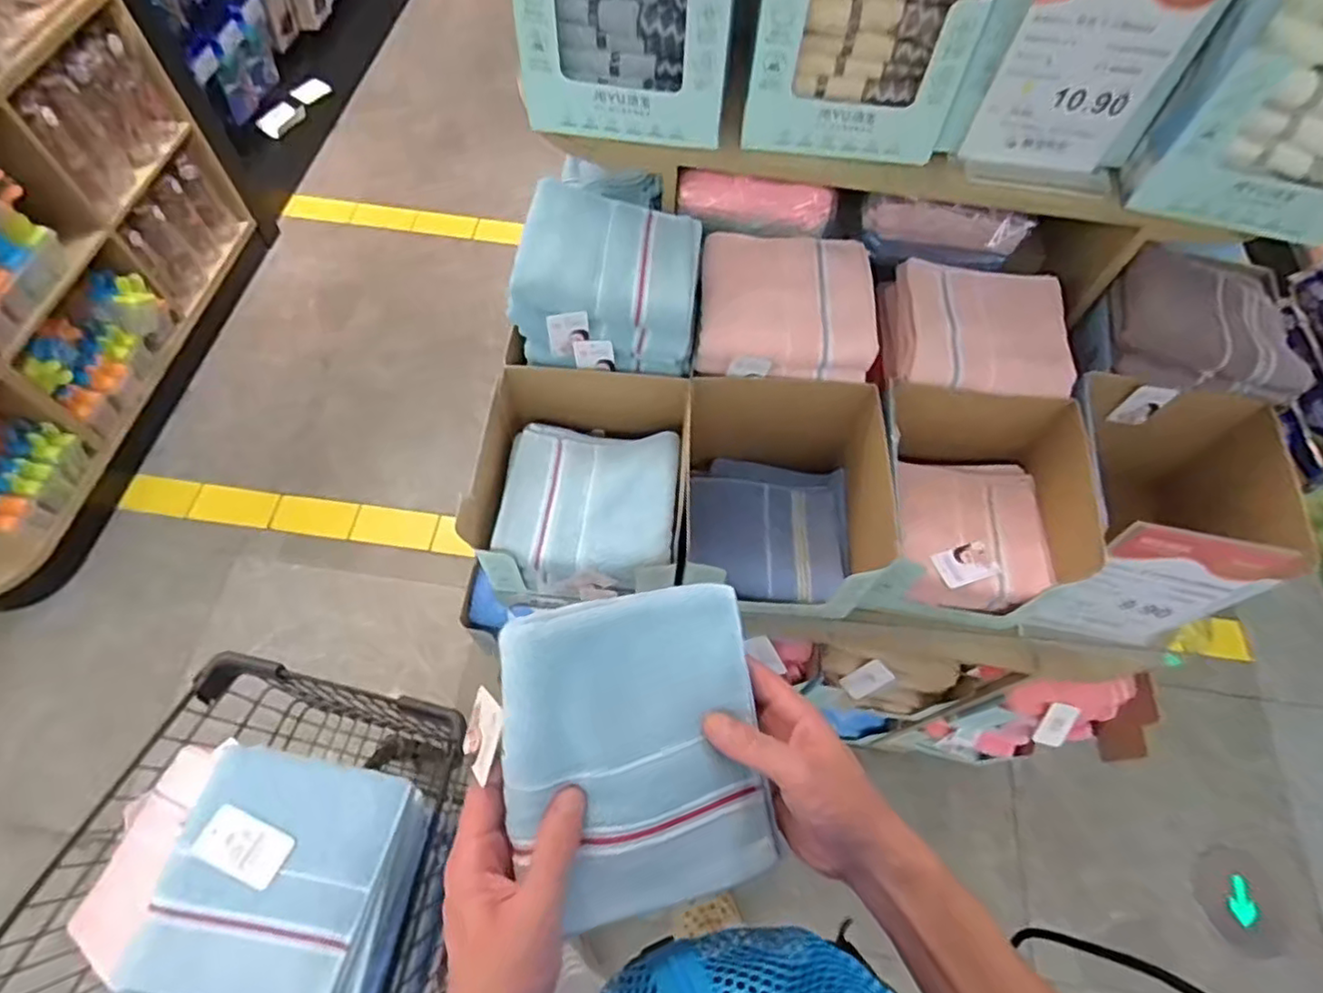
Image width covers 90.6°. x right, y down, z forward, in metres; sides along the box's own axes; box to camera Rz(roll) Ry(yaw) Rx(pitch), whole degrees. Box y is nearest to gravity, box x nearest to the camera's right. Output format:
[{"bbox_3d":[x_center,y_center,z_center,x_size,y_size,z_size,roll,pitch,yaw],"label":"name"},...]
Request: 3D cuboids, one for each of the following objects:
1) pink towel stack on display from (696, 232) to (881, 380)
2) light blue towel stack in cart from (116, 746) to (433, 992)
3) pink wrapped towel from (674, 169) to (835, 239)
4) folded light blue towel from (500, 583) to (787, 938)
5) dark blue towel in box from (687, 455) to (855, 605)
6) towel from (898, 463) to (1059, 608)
[{"bbox_3d":[0.136,-0.209,0.722,0.195,0.123,0.154,-1,63,-4],"label":"pink towel stack on display"},{"bbox_3d":[-0.326,0.336,0.568,0.188,0.070,0.200,10,62,1],"label":"light blue towel stack in cart"},{"bbox_3d":[0.108,-0.330,0.736,0.174,0.058,0.050,9,62,1],"label":"pink wrapped towel"},{"bbox_3d":[-0.012,0.153,0.394,0.157,0.031,0.185,-9,89,-29],"label":"folded light blue towel"},{"bbox_3d":[0.126,0.034,0.768,0.183,0.040,0.178,7,62,0],"label":"dark blue towel in box"},{"bbox_3d":[0.345,0.031,0.736,0.156,0.044,0.178,7,62,0],"label":"towel"}]

